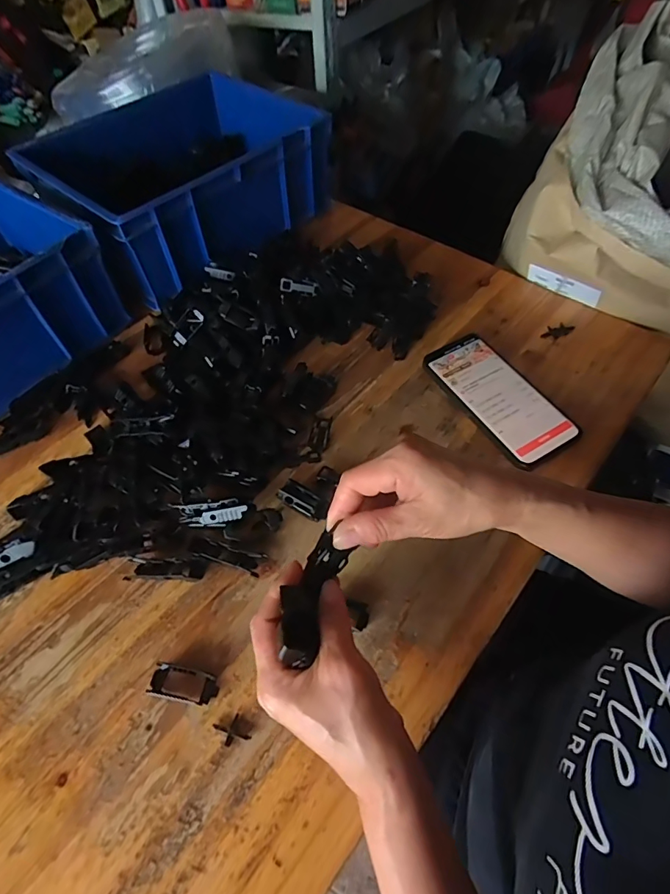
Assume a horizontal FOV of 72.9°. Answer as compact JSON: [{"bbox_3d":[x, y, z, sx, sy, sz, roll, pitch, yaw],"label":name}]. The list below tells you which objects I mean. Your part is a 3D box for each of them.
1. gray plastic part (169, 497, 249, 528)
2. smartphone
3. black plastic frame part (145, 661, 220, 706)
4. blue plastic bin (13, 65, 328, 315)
[{"bbox_3d":[-0.108,0.058,0.397,0.065,0.020,0.018,-8,54,17],"label":"gray plastic part"},{"bbox_3d":[0.169,-0.052,0.473,0.081,0.018,0.164,-29,59,-16],"label":"smartphone"},{"bbox_3d":[-0.113,0.176,0.338,0.051,0.010,0.023,9,57,9],"label":"black plastic frame part"},{"bbox_3d":[-0.203,-0.366,0.622,0.251,0.116,0.323,35,64,24],"label":"blue plastic bin"}]

